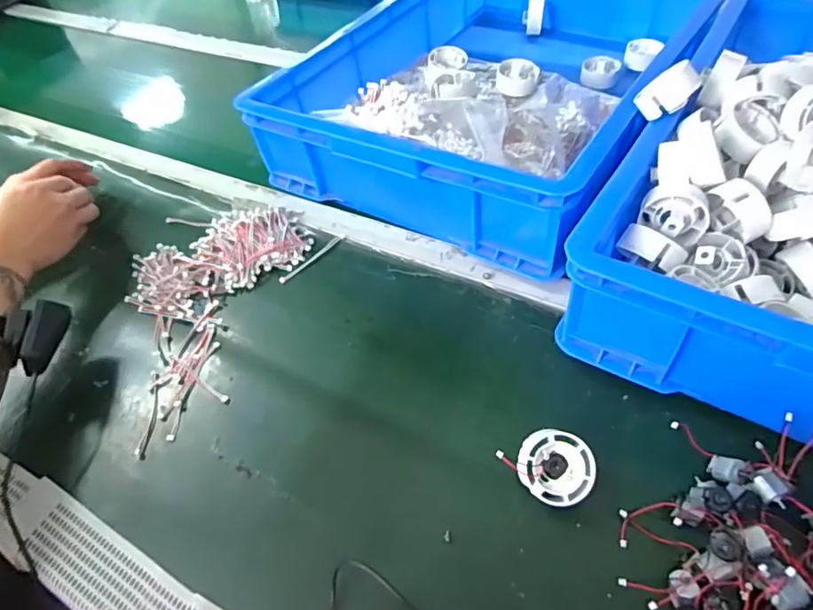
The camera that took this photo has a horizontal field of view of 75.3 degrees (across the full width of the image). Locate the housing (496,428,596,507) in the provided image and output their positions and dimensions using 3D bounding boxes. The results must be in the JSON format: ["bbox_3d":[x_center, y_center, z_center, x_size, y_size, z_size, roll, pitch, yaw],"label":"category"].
[{"bbox_3d":[0.113,0.125,0.411,0.054,0.026,0.060,-37,79,-11],"label":"housing"}]

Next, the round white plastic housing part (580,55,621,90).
[{"bbox_3d":[0.290,-0.349,0.789,0.054,0.022,0.058,-3,53,4],"label":"round white plastic housing part"}]

